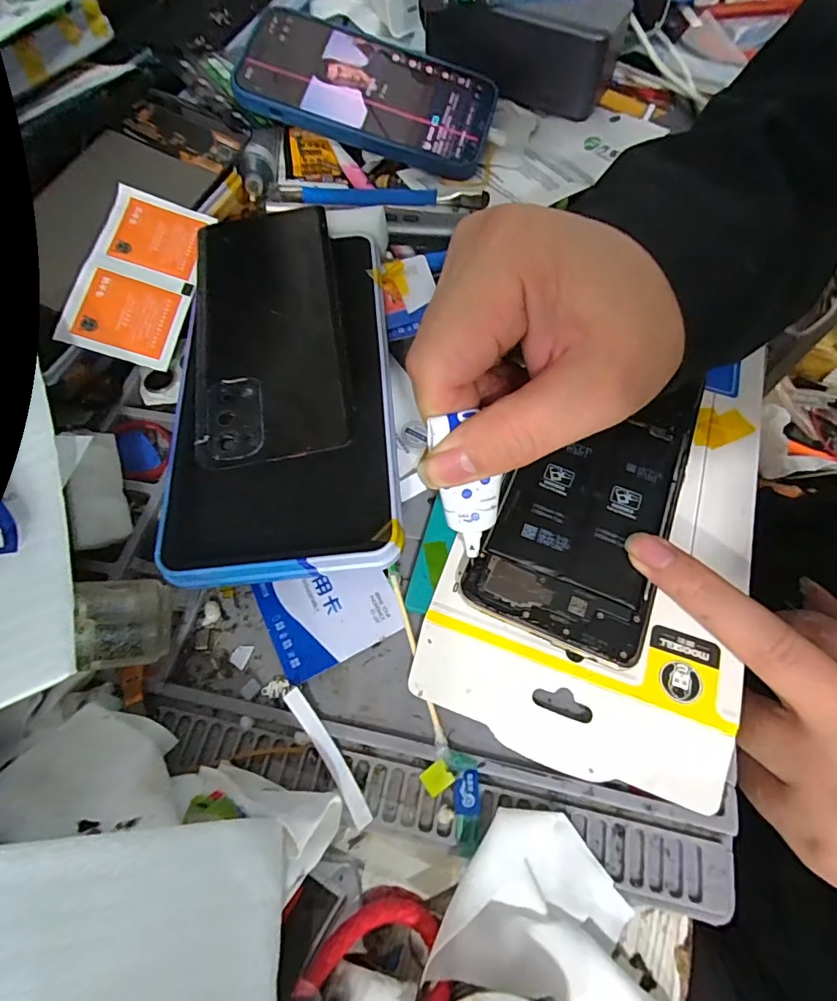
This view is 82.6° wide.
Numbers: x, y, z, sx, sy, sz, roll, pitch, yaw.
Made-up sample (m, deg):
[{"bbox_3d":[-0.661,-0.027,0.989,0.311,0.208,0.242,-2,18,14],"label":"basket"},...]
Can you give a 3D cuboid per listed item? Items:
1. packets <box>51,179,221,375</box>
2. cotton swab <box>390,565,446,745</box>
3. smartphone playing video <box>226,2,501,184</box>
[{"bbox_3d":[-0.146,-0.119,0.251,0.050,0.005,0.098,13,72,-17],"label":"packets"},{"bbox_3d":[-0.001,0.060,0.192,0.004,0.004,0.073,-15,63,-6],"label":"cotton swab"},{"bbox_3d":[-0.032,-0.269,0.312,0.163,0.009,0.079,16,79,-4],"label":"smartphone playing video"}]

